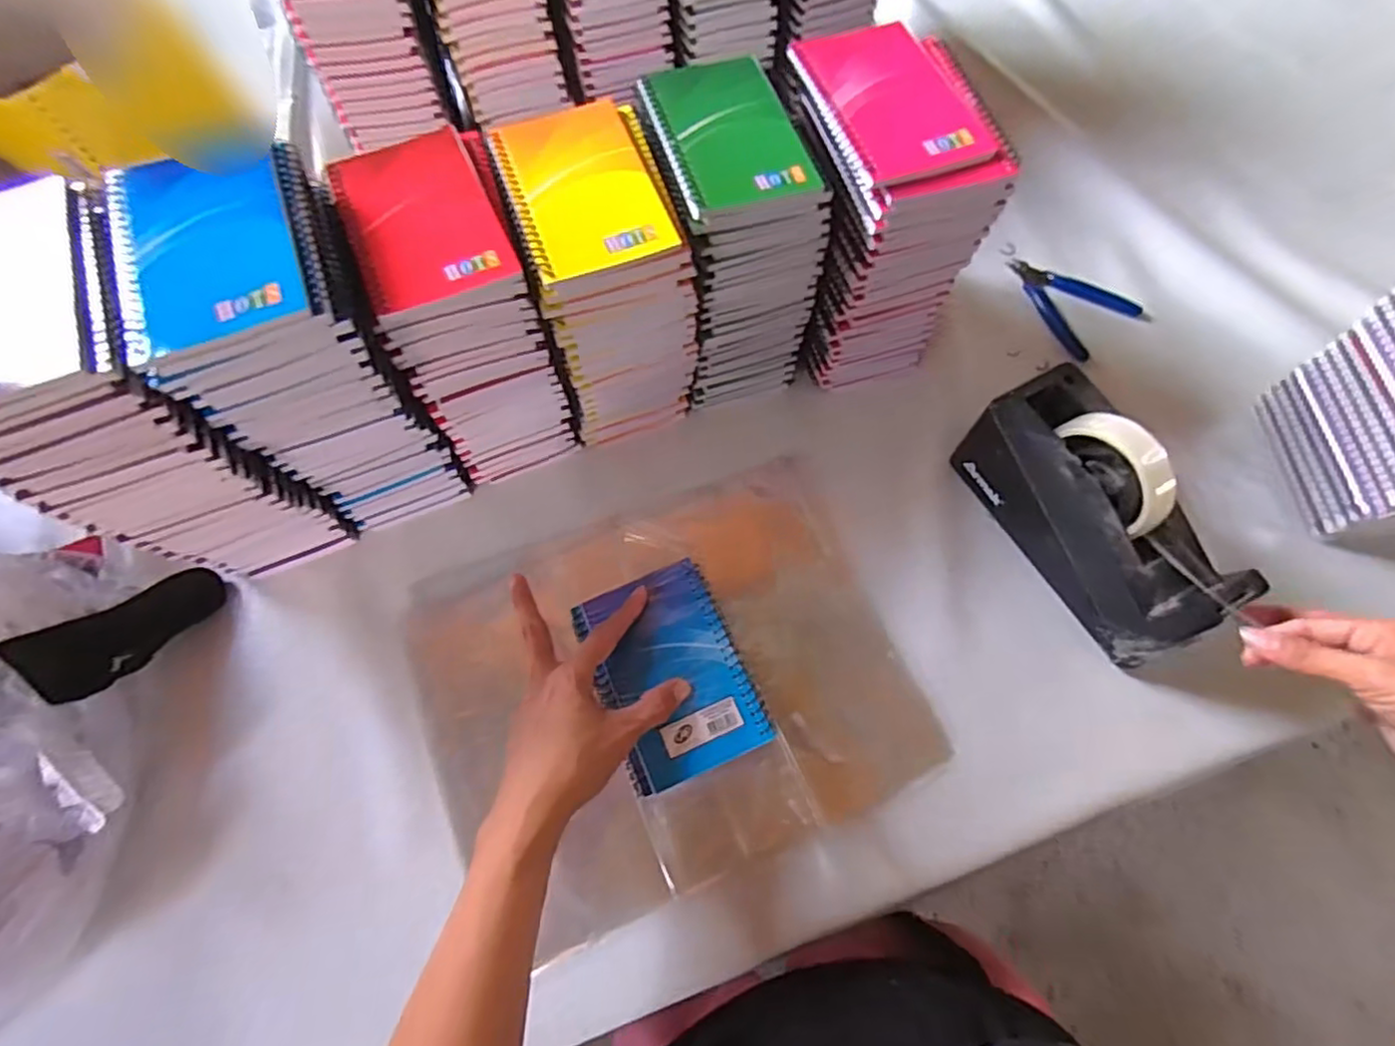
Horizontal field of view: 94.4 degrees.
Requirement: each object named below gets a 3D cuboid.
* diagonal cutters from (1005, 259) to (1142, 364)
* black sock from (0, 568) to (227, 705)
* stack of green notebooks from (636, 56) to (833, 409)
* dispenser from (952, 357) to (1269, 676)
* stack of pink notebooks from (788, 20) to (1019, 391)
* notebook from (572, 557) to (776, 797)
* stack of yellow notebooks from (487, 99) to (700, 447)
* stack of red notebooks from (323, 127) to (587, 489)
[{"bbox_3d":[0.346,-0.214,0.611,0.084,0.010,0.116,-35,73,-12],"label":"diagonal cutters"},{"bbox_3d":[-0.400,0.073,0.455,0.050,0.029,0.120,27,34,10],"label":"black sock"},{"bbox_3d":[0.026,-0.208,0.492,0.105,0.196,0.137,-15,70,-5],"label":"stack of green notebooks"},{"bbox_3d":[0.283,-0.013,0.450,0.073,0.108,0.191,-29,72,-10],"label":"dispenser"},{"bbox_3d":[0.128,-0.222,0.488,0.103,0.204,0.141,-13,70,-5],"label":"stack of pink notebooks"},{"bbox_3d":[-0.017,0.096,0.420,0.092,0.010,0.129,-22,71,-8],"label":"notebook"},{"bbox_3d":[-0.065,-0.170,0.481,0.101,0.199,0.136,-18,70,-6],"label":"stack of yellow notebooks"},{"bbox_3d":[-0.156,-0.141,0.461,0.094,0.193,0.135,-16,70,-6],"label":"stack of red notebooks"}]

